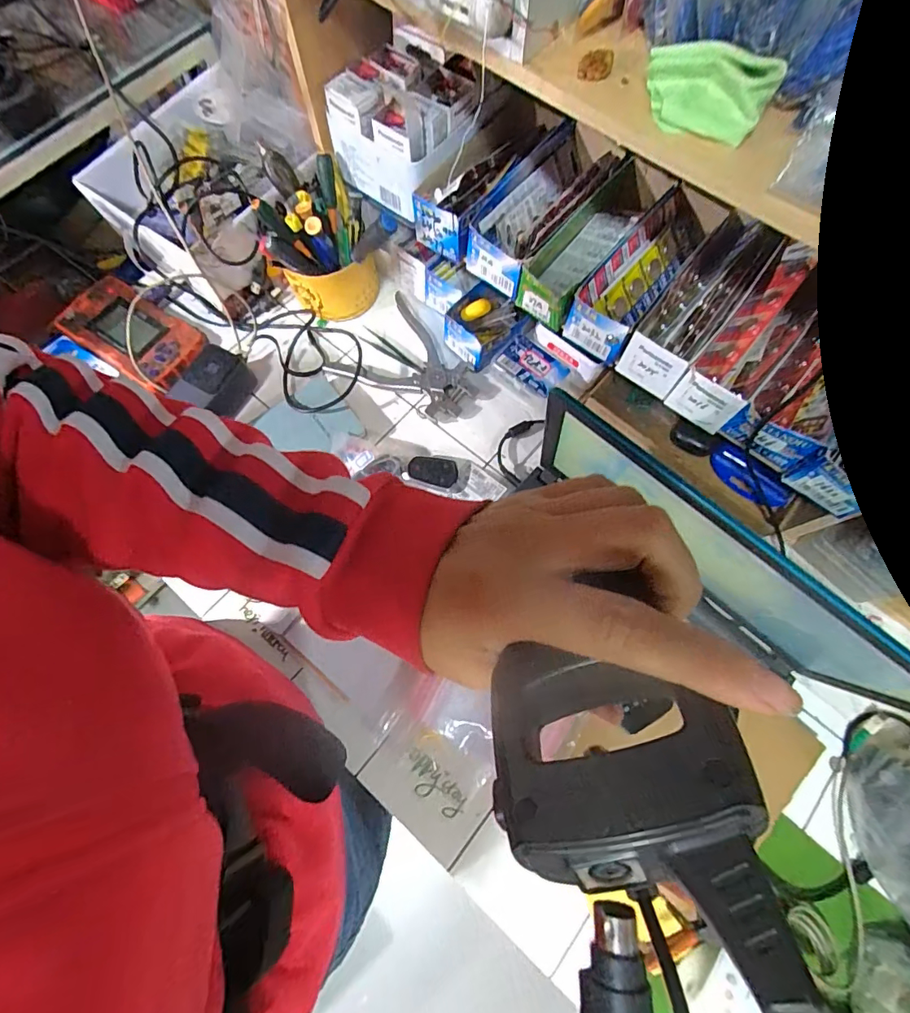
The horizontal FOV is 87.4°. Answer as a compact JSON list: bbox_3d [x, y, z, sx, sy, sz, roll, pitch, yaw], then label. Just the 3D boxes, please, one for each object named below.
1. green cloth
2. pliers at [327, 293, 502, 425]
[{"bbox_3d":[0.164,-0.272,0.313,0.080,0.046,0.013,23,30,15],"label":"green cloth"},{"bbox_3d":[-0.052,-0.159,0.594,0.172,0.014,0.126,44,96,-1],"label":"pliers"}]

